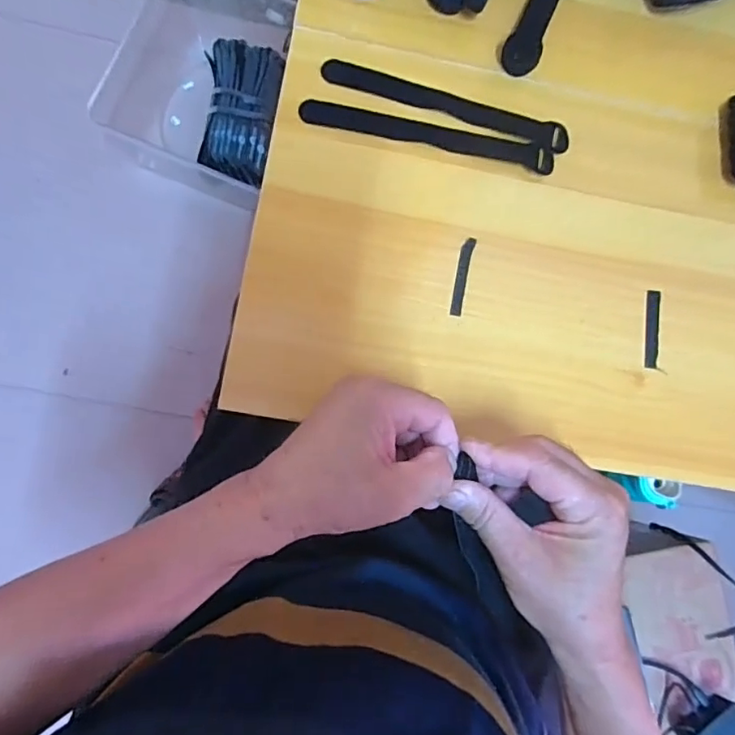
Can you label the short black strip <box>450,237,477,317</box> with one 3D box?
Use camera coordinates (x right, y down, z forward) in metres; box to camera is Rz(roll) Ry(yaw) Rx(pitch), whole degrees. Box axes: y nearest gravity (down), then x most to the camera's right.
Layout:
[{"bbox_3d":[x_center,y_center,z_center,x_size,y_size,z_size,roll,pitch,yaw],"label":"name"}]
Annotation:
[{"bbox_3d":[0.072,-0.069,0.404,0.010,0.004,0.061,13,84,-5],"label":"short black strip"}]

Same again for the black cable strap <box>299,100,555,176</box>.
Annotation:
[{"bbox_3d":[0.049,-0.184,0.422,0.200,0.011,0.023,11,84,-5],"label":"black cable strap"}]

